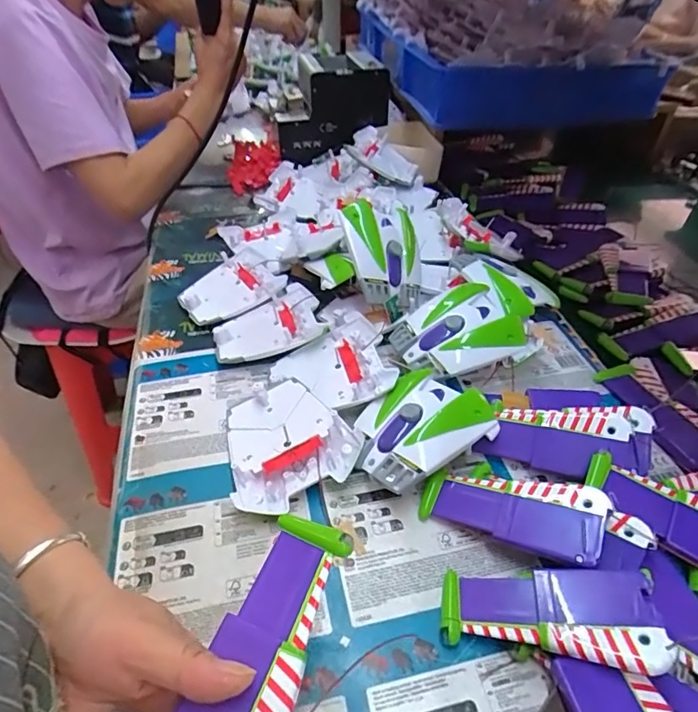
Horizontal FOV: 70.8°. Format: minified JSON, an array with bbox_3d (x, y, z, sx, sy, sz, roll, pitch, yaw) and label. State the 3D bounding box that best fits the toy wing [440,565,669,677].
[{"bbox_3d":[0.117,0.150,0.290,0.117,0.012,0.048,-6,38,25],"label":"toy wing"}]

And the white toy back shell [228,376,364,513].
[{"bbox_3d":[-0.052,0.068,0.395,0.096,0.030,0.102,-19,45,-19],"label":"white toy back shell"}]

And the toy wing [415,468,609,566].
[{"bbox_3d":[0.109,0.107,0.339,0.120,0.014,0.049,3,39,30],"label":"toy wing"}]

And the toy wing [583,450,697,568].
[{"bbox_3d":[0.225,0.112,0.339,0.118,0.025,0.049,23,47,23],"label":"toy wing"}]

